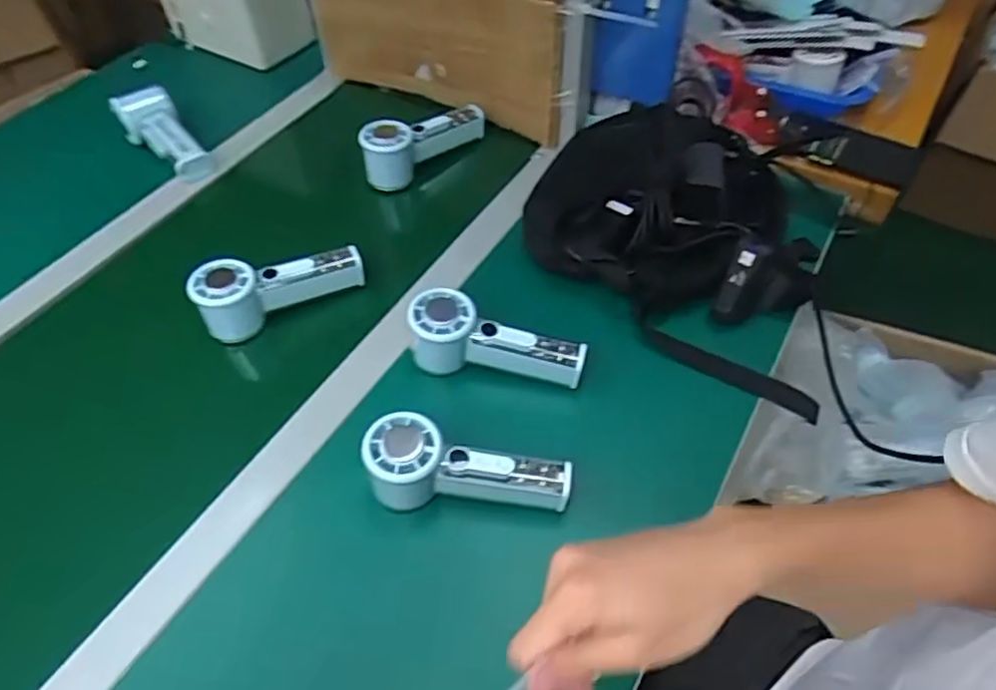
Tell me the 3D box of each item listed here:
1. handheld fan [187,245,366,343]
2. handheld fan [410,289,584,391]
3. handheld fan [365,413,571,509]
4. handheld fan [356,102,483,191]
[{"bbox_3d":[-0.207,-0.058,0.632,0.155,0.056,0.052,-19,52,-13],"label":"handheld fan"},{"bbox_3d":[-0.001,-0.005,0.579,0.155,0.056,0.057,7,51,8],"label":"handheld fan"},{"bbox_3d":[-0.026,0.098,0.506,0.156,0.056,0.058,11,50,-6],"label":"handheld fan"},{"bbox_3d":[-0.084,-0.244,0.767,0.162,0.053,0.051,-29,55,-20],"label":"handheld fan"}]

